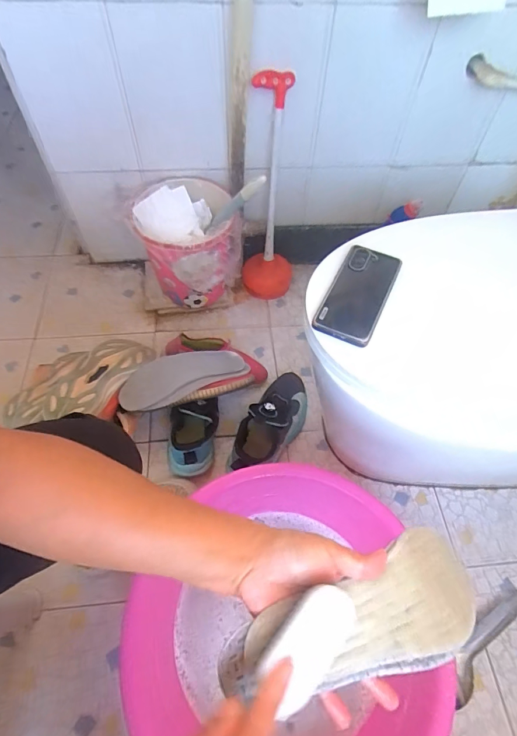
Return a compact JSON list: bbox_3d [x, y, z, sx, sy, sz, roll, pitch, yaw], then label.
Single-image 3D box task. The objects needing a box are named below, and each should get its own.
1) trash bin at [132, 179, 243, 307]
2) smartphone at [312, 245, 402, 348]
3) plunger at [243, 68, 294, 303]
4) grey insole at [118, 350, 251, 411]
[{"bbox_3d":[-0.169,-0.293,0.965,0.232,0.230,0.226,-4,58,-4],"label":"trash bin"},{"bbox_3d":[0.135,-0.101,0.523,0.077,0.017,0.160,23,60,12],"label":"smartphone"},{"bbox_3d":[0.035,-0.377,0.910,0.128,0.480,0.150,8,58,2],"label":"plunger"},{"bbox_3d":[-0.153,0.016,0.804,0.257,0.023,0.098,-17,60,-12],"label":"grey insole"}]

